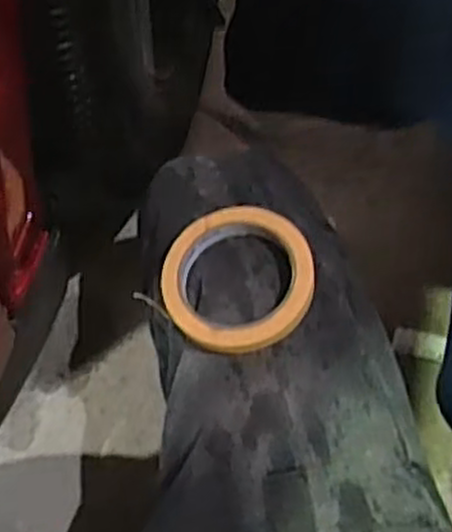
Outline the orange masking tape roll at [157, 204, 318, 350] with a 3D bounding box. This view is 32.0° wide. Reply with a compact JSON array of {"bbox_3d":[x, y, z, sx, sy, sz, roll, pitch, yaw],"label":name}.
[{"bbox_3d":[0.009,0.009,0.550,0.105,0.019,0.105,-4,68,10],"label":"orange masking tape roll"}]

